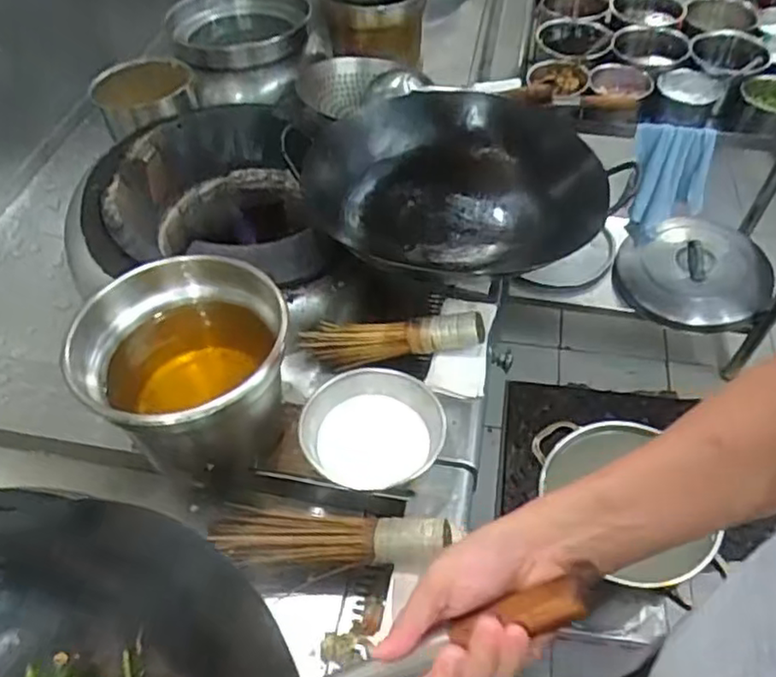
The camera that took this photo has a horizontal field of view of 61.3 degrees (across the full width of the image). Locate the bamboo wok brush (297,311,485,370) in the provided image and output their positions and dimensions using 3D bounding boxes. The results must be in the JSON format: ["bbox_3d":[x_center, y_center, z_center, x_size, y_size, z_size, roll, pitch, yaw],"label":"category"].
[{"bbox_3d":[0.003,-0.005,0.941,0.261,0.080,0.055,-1,50,4],"label":"bamboo wok brush"}]

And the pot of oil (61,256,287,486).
[{"bbox_3d":[-0.221,0.051,0.785,0.228,0.217,0.215,-22,52,-14],"label":"pot of oil"}]

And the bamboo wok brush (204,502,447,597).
[{"bbox_3d":[-0.070,0.235,0.747,0.274,0.053,0.074,5,50,9],"label":"bamboo wok brush"}]

